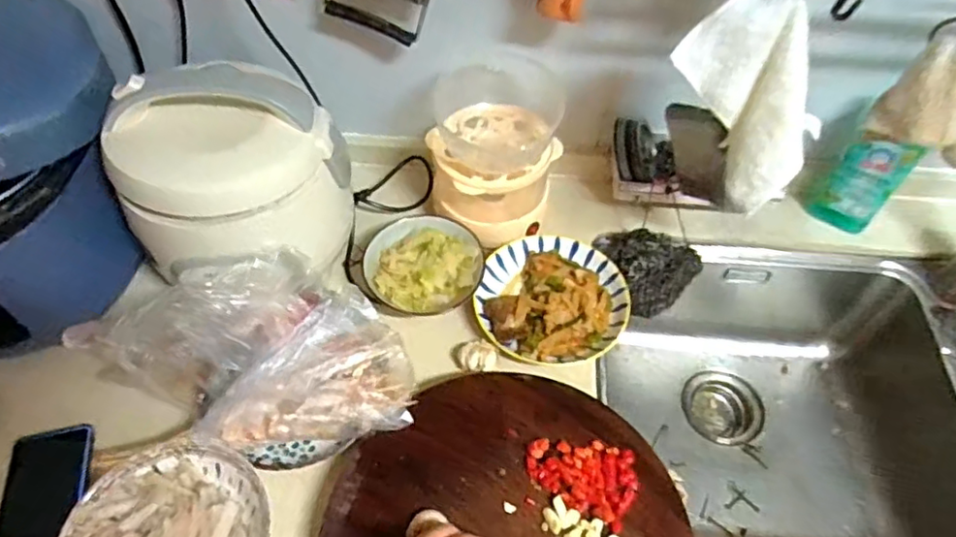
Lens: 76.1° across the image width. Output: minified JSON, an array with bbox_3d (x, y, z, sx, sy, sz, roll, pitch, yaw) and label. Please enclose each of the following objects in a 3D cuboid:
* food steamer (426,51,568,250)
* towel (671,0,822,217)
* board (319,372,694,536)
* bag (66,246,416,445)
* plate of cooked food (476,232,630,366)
[{"bbox_3d":[0.020,-0.137,0.728,0.153,0.157,0.163,0,55,3],"label":"food steamer"},{"bbox_3d":[0.234,-0.144,0.514,0.072,0.143,0.117,-31,59,-18],"label":"towel"},{"bbox_3d":[0.025,0.234,0.535,0.305,0.024,0.296,-1,55,2],"label":"board"},{"bbox_3d":[-0.198,0.071,0.584,0.257,0.115,0.166,-1,55,2],"label":"bag"},{"bbox_3d":[0.085,0.029,0.698,0.167,0.043,0.162,-1,55,2],"label":"plate of cooked food"}]

